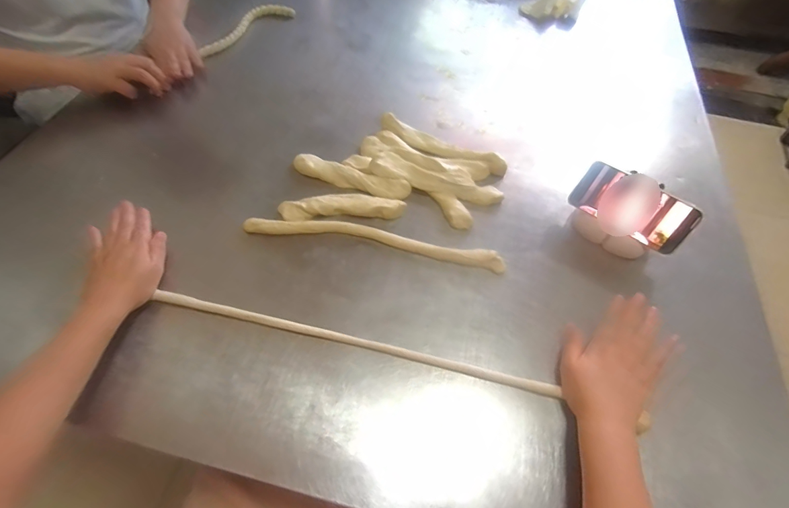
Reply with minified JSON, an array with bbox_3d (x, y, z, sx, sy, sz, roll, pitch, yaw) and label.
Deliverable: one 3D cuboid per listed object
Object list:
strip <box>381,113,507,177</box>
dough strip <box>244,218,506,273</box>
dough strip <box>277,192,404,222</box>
[{"bbox_3d":[0.080,-0.178,0.656,0.219,0.031,0.034,25,60,12],"label":"strip"},{"bbox_3d":[-0.028,-0.024,0.557,0.362,0.016,0.042,10,58,2],"label":"dough strip"},{"bbox_3d":[-0.076,-0.074,0.584,0.179,0.017,0.046,-1,58,-4],"label":"dough strip"}]

